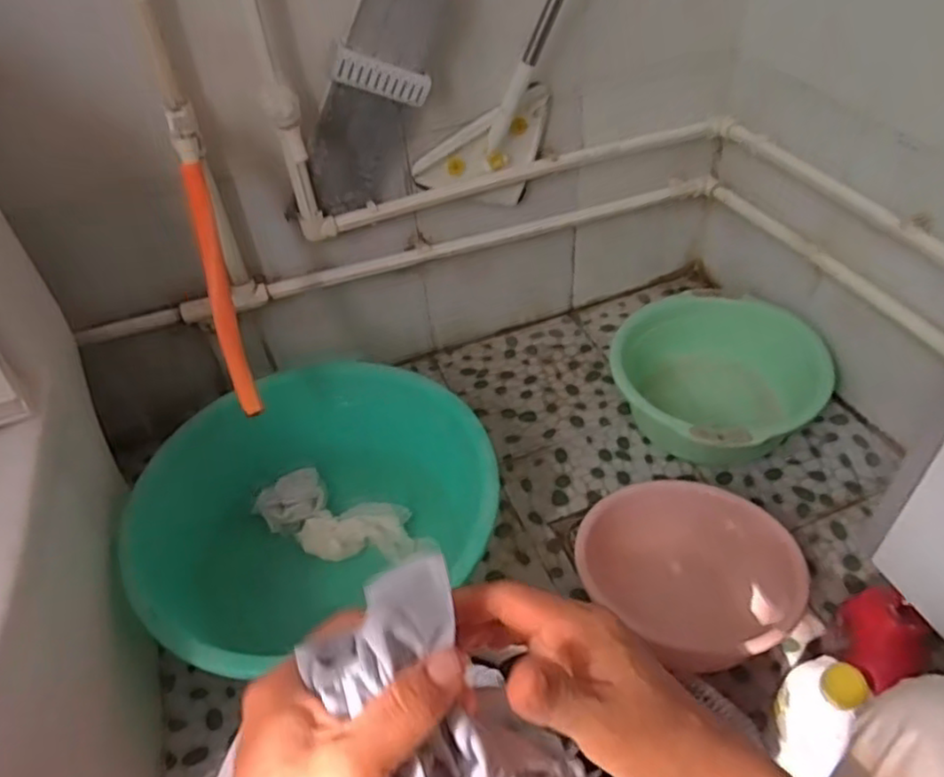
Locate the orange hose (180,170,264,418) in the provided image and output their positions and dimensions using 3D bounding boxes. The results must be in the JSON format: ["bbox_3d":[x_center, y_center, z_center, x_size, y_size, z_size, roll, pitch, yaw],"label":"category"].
[{"bbox_3d":[-0.315,-0.119,0.872,0.034,0.310,0.034,-10,14,-5],"label":"orange hose"}]

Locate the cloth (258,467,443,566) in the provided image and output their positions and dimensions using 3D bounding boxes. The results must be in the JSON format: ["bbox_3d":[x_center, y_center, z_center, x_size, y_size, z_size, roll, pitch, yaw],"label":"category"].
[{"bbox_3d":[-0.191,0.202,1.034,0.279,0.033,0.116,15,47,20],"label":"cloth"}]

